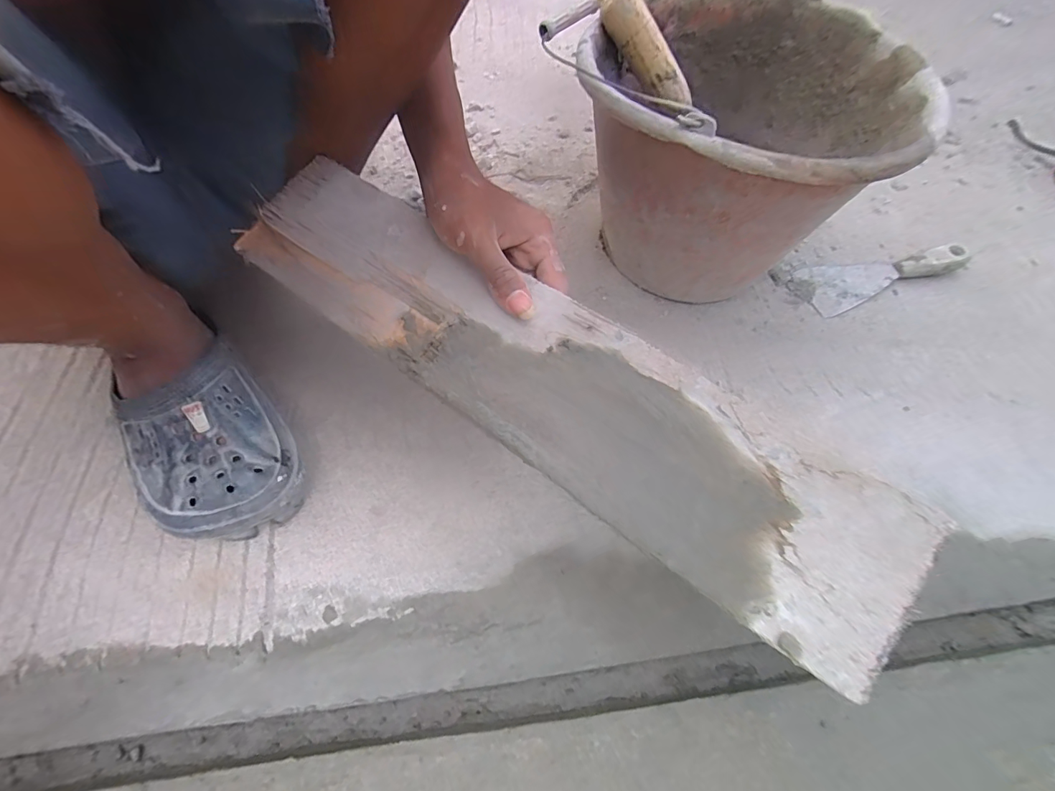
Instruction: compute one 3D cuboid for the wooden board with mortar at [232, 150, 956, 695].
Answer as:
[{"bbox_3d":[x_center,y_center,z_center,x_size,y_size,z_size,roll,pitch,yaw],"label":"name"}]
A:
[{"bbox_3d":[0.011,-0.010,0.293,0.479,0.008,0.110,33,79,10],"label":"wooden board with mortar"}]

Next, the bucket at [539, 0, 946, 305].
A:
[{"bbox_3d":[0.181,-0.220,0.433,0.262,0.206,0.262,1,60,-1],"label":"bucket"}]

